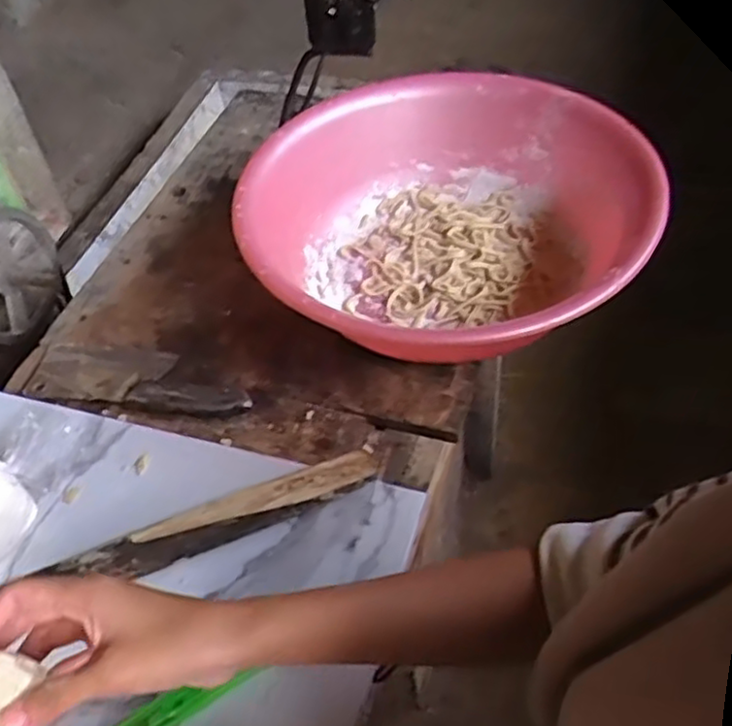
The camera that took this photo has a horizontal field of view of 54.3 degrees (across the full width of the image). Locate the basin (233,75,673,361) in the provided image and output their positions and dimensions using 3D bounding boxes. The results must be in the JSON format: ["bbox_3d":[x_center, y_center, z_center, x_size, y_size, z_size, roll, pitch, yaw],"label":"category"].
[{"bbox_3d":[0.069,-0.137,0.746,0.364,0.126,0.397,-3,48,3],"label":"basin"}]

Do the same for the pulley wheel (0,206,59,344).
[{"bbox_3d":[-0.530,-0.130,1.062,0.066,0.168,0.204,-3,76,23],"label":"pulley wheel"}]

